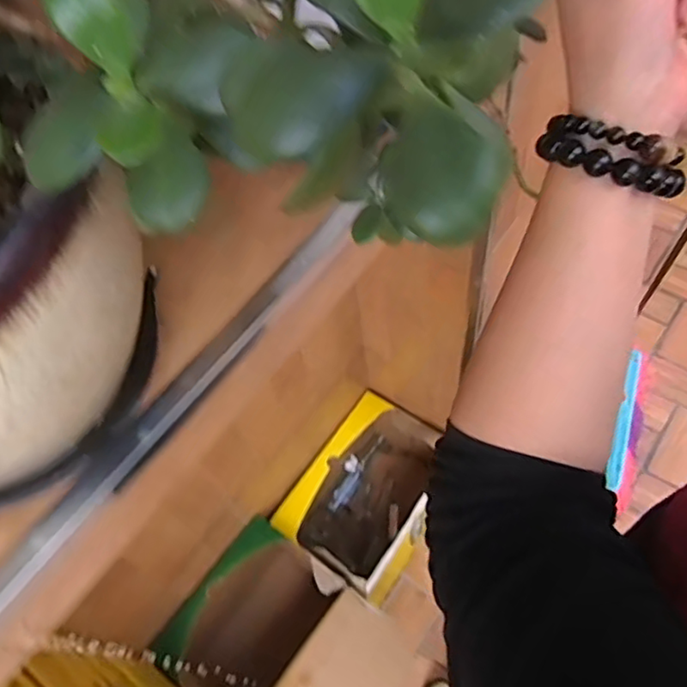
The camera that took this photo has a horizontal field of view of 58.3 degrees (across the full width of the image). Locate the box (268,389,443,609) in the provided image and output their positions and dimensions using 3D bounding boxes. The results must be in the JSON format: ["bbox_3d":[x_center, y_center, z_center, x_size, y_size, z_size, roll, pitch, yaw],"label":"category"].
[{"bbox_3d":[0.052,0.354,1.345,0.265,0.299,0.394,30,65,19],"label":"box"}]

